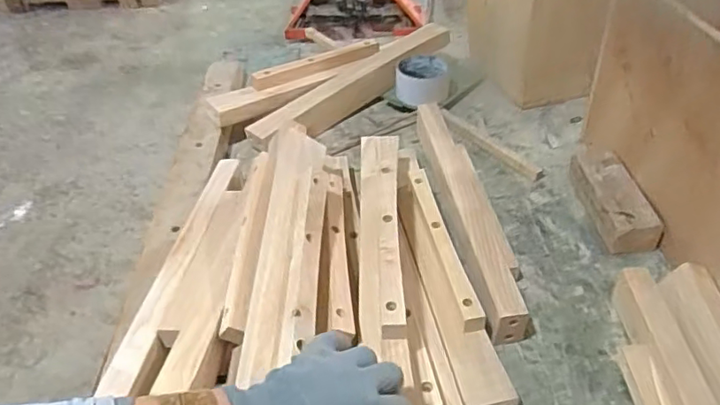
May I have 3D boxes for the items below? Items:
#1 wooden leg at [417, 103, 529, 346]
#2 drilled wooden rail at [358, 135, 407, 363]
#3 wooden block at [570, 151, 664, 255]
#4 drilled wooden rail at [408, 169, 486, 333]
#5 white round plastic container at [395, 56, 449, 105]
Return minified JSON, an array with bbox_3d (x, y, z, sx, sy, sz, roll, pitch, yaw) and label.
[{"bbox_3d":[0.120,-0.002,0.683,0.054,0.052,0.385,-8,42,-3],"label":"wooden leg"},{"bbox_3d":[0.020,0.015,0.586,0.041,0.030,0.313,-2,39,3],"label":"drilled wooden rail"},{"bbox_3d":[0.294,-0.005,0.671,0.064,0.043,0.146,-7,42,-2],"label":"wooden block"},{"bbox_3d":[0.089,0.042,0.611,0.021,0.017,0.226,-10,42,-5],"label":"drilled wooden rail"},{"bbox_3d":[0.096,-0.187,0.868,0.080,0.052,0.080,-3,42,2],"label":"white round plastic container"}]

